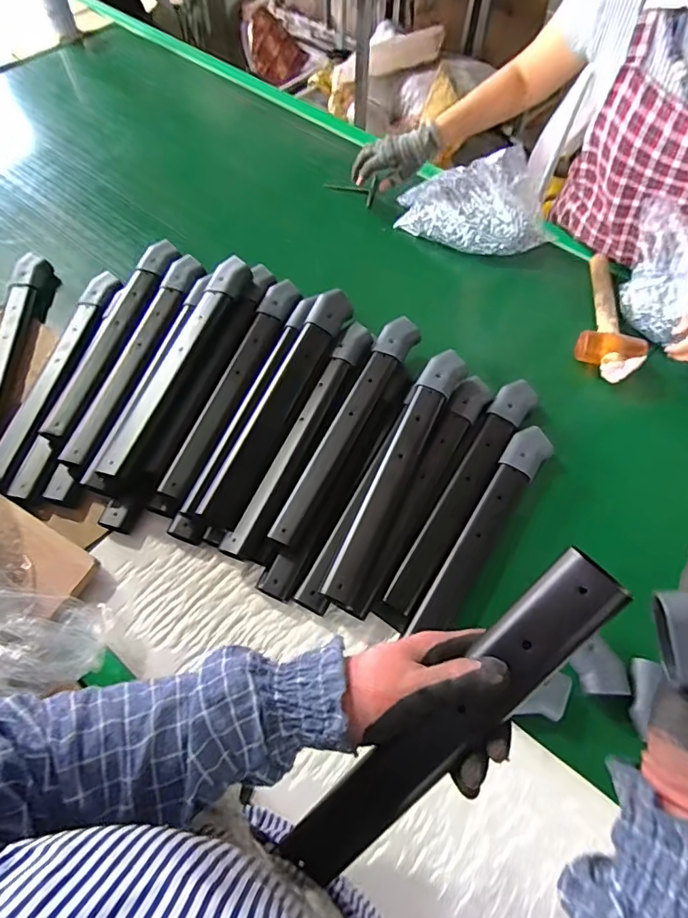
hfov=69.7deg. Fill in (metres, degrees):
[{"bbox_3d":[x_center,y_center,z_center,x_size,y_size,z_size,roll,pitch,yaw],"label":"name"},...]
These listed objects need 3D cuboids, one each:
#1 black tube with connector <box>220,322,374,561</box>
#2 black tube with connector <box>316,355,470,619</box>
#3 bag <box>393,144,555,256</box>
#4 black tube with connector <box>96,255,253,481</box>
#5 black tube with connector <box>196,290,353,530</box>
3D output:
[{"bbox_3d":[-0.051,-0.038,0.680,0.042,0.032,0.384,22,63,10],"label":"black tube with connector"},{"bbox_3d":[0.072,0.008,0.663,0.059,0.036,0.404,24,64,11],"label":"black tube with connector"},{"bbox_3d":[0.244,-0.484,0.908,0.264,0.134,0.156,34,66,16],"label":"bag"},{"bbox_3d":[-0.235,-0.140,0.713,0.056,0.039,0.394,16,62,7],"label":"black tube with connector"},{"bbox_3d":[-0.085,-0.085,0.678,0.054,0.036,0.383,22,63,10],"label":"black tube with connector"}]

